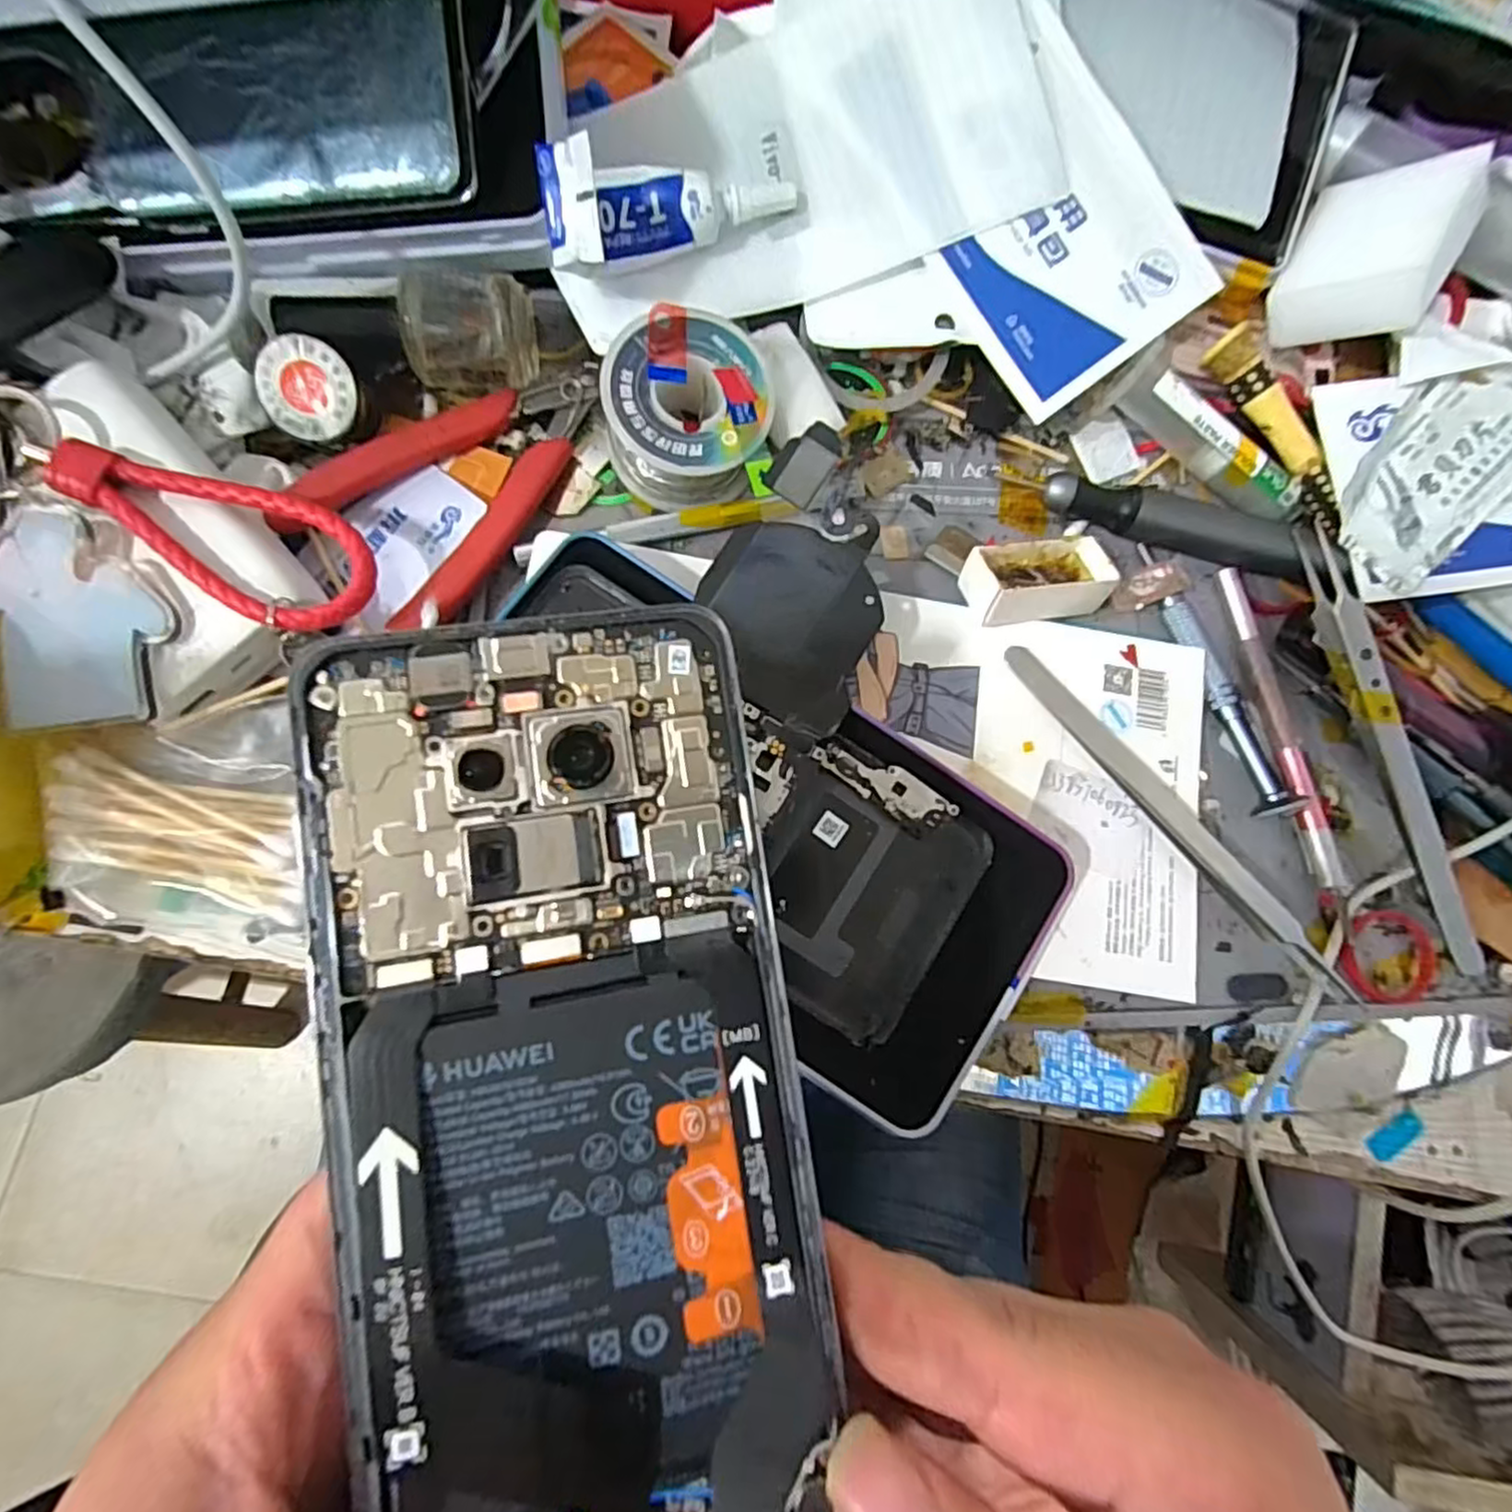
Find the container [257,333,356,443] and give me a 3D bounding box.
[{"bbox_3d":[-0.145,-0.119,0.225,0.028,0.009,0.030,20,103,-13],"label":"container"}]

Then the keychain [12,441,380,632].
[{"bbox_3d":[-0.157,-0.068,0.199,0.095,0.008,0.037,28,78,0],"label":"keychain"}]

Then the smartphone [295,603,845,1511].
[{"bbox_3d":[-0.031,0.048,0.109,0.073,0.013,0.147,-8,83,-10],"label":"smartphone"}]

